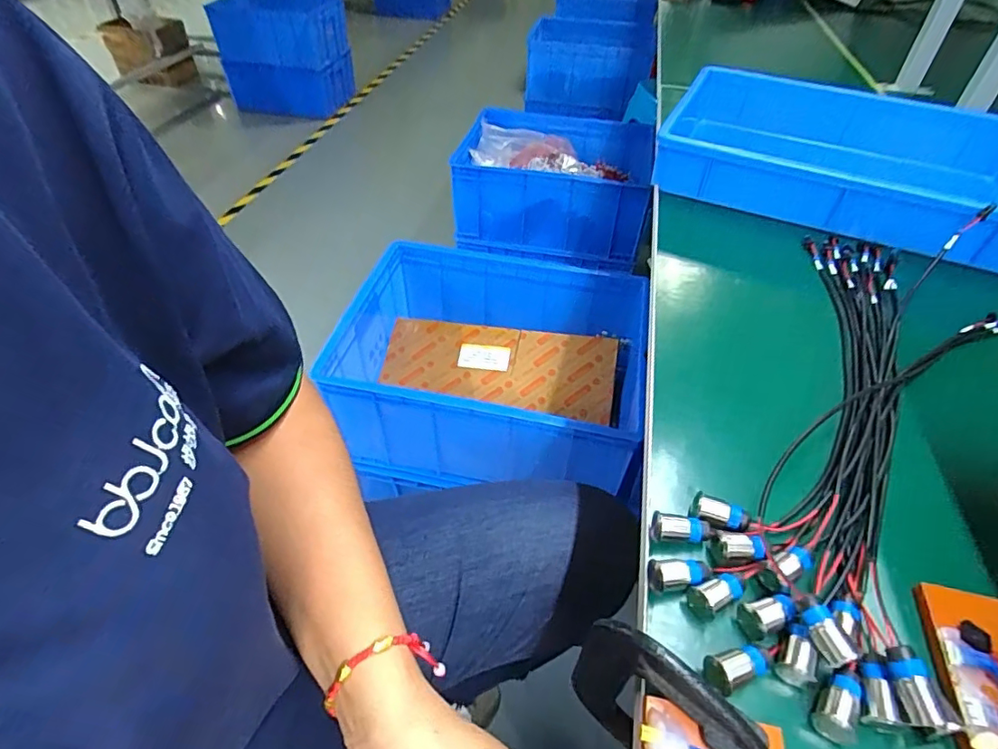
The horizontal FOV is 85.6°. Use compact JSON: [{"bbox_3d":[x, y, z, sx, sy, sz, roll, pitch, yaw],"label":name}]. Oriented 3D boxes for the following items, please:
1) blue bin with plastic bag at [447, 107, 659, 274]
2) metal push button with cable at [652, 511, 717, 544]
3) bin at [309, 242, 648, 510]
[{"bbox_3d":[0.169,-0.545,1.561,0.524,0.258,0.418,10,47,8],"label":"blue bin with plastic bag"},{"bbox_3d":[0.123,0.102,0.358,0.040,0.012,0.014,4,46,2],"label":"metal push button with cable"},{"bbox_3d":[0.000,-0.029,1.003,0.516,0.175,0.413,10,47,8],"label":"bin"}]

